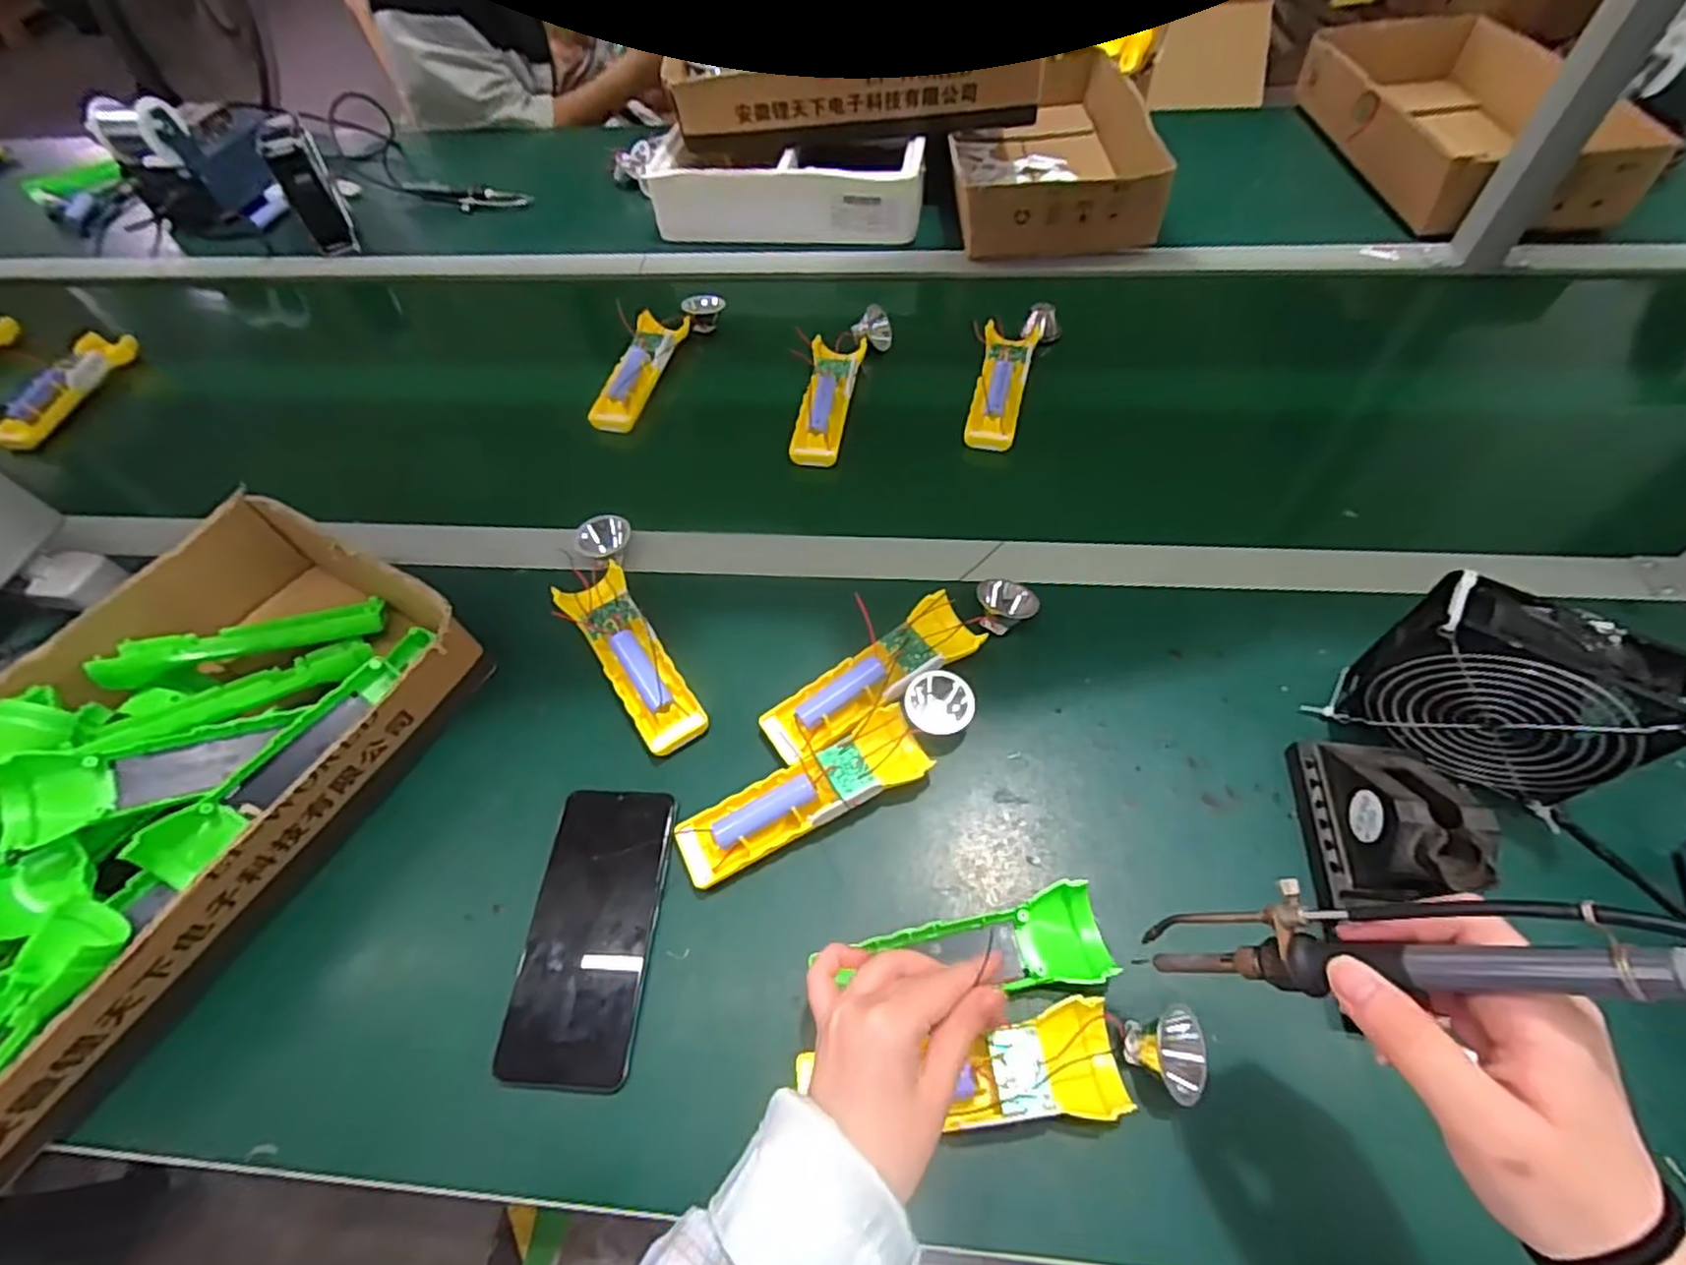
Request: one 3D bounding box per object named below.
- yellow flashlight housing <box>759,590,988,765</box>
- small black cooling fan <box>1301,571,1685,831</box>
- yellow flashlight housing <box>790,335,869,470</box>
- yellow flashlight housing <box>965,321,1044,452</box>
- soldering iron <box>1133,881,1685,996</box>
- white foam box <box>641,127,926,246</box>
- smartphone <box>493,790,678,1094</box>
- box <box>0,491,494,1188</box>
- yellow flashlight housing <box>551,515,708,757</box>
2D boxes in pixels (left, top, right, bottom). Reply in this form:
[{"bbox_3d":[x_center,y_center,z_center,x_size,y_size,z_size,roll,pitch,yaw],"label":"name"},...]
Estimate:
[{"bbox_3d":[0.021,0.032,0.486,0.157,0.028,0.048,-33,60,-17],"label":"yellow flashlight housing"},{"bbox_3d":[0.369,0.035,0.402,0.117,0.119,0.053,27,62,20],"label":"small black cooling fan"},{"bbox_3d":[-0.014,-0.221,0.673,0.048,0.025,0.154,6,57,8],"label":"yellow flashlight housing"},{"bbox_3d":[0.154,-0.242,0.673,0.052,0.029,0.172,9,57,10],"label":"yellow flashlight housing"},{"bbox_3d":[0.196,0.114,0.252,0.034,0.199,0.031,35,57,-19],"label":"soldering iron"},{"bbox_3d":[-0.066,-0.534,0.850,0.316,0.090,0.101,7,57,9],"label":"white foam box"},{"bbox_3d":[-0.148,0.172,0.419,0.075,0.009,0.158,2,56,5],"label":"smartphone"},{"bbox_3d":[-0.450,0.113,0.433,0.233,0.088,0.418,24,61,19],"label":"box"},{"bbox_3d":[-0.161,-0.002,0.521,0.062,0.031,0.202,-25,58,-13],"label":"yellow flashlight housing"}]

